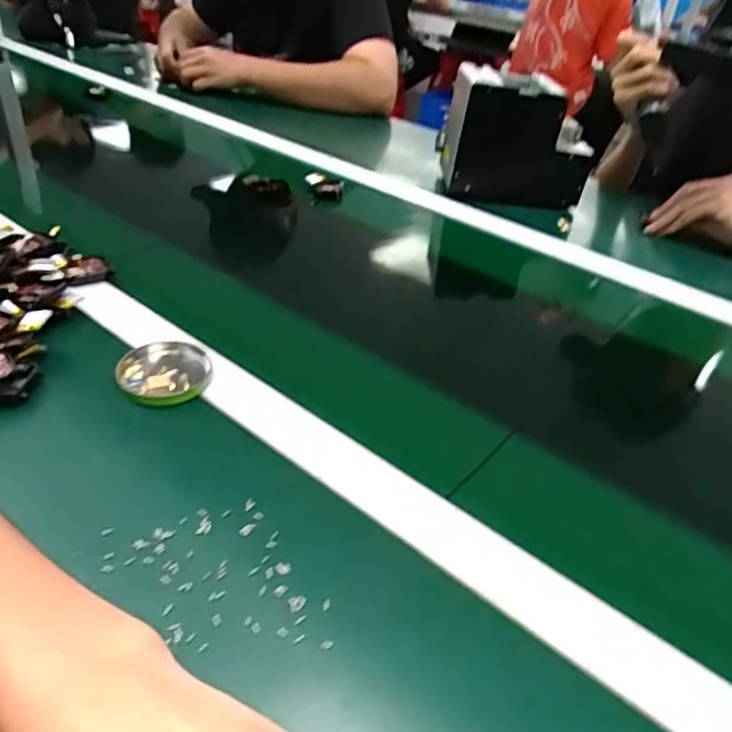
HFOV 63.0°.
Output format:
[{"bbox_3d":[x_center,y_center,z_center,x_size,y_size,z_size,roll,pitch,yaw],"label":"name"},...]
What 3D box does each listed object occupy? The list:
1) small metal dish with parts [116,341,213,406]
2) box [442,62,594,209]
[{"bbox_3d":[-0.146,0.004,0.439,0.064,0.010,0.064,3,38,-3],"label":"small metal dish with parts"},{"bbox_3d":[0.203,-0.310,0.807,0.183,0.146,0.111,3,36,-5],"label":"box"}]

